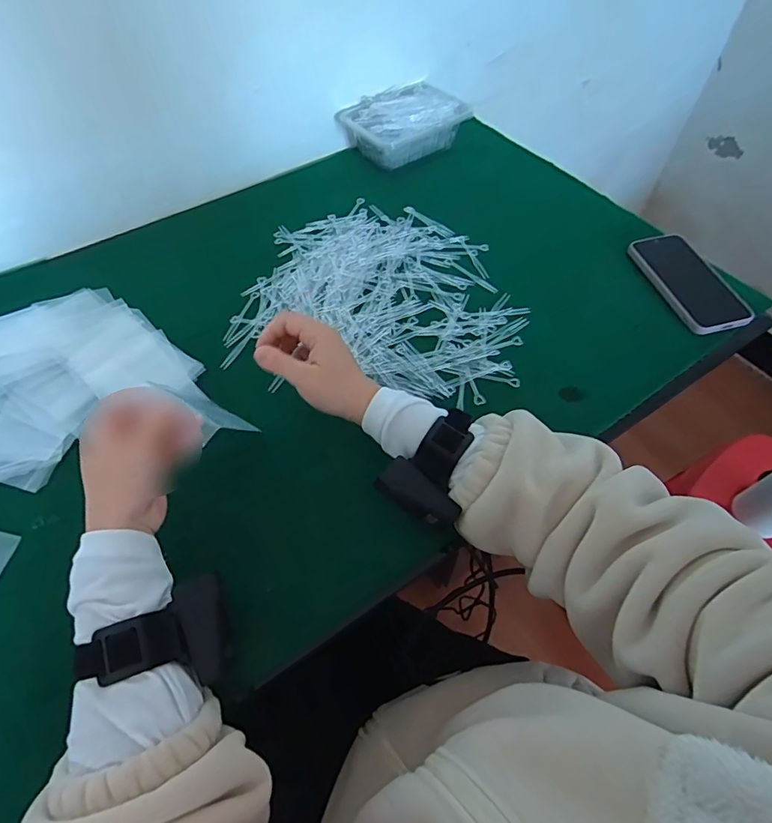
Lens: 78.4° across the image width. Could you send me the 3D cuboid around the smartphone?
[{"bbox_3d":[0.371,-0.160,0.575,0.081,0.014,0.157,-17,61,-5],"label":"smartphone"}]

